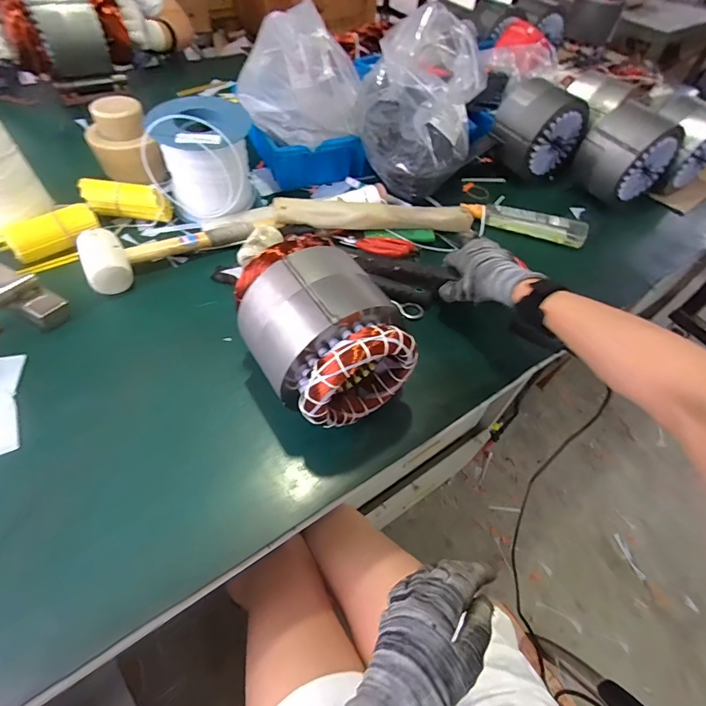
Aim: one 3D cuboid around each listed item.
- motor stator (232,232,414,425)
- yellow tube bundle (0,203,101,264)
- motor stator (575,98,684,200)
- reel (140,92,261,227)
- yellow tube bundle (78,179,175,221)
[{"bbox_3d":[-0.037,-0.019,0.451,0.140,0.152,0.178,-28,60,-24],"label":"motor stator"},{"bbox_3d":[-0.443,-0.178,0.588,0.045,0.043,0.129,39,59,22],"label":"yellow tube bundle"},{"bbox_3d":[0.521,-0.384,0.769,0.127,0.126,0.130,-30,61,-25],"label":"motor stator"},{"bbox_3d":[-0.239,-0.320,0.664,0.151,0.145,0.161,8,53,0],"label":"reel"},{"bbox_3d":[-0.365,-0.246,0.646,0.134,0.048,0.043,7,51,-18],"label":"yellow tube bundle"}]

